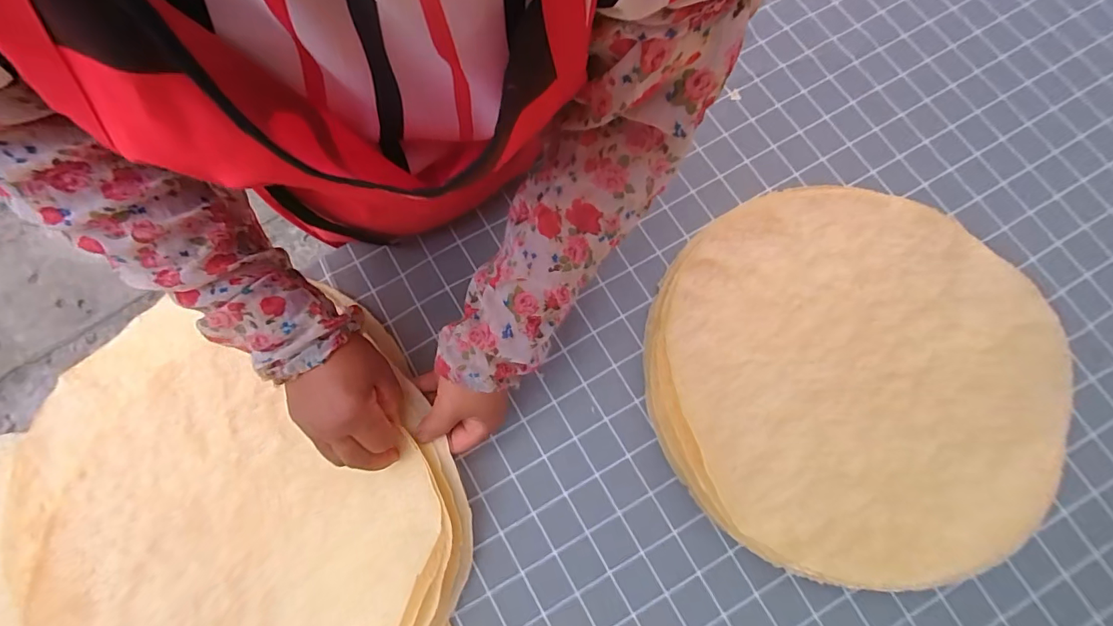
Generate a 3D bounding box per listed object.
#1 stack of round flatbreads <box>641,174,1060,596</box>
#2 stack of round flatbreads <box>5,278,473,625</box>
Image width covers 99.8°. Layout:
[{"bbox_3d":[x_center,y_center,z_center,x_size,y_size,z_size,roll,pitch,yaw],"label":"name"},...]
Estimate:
[{"bbox_3d":[0.277,0.057,0.447,0.370,0.041,0.353,9,79,2],"label":"stack of round flatbreads"},{"bbox_3d":[-0.294,0.166,0.424,0.366,0.065,0.404,-29,80,-5],"label":"stack of round flatbreads"}]

